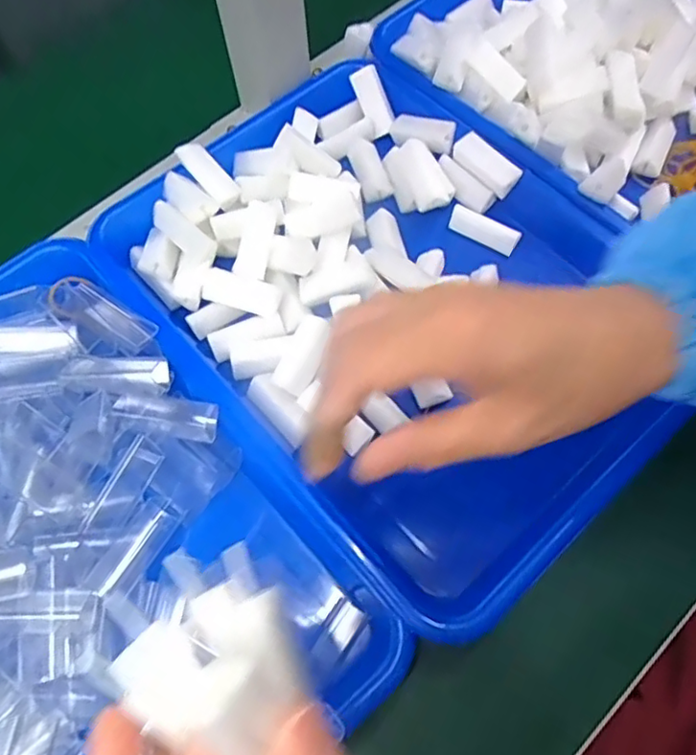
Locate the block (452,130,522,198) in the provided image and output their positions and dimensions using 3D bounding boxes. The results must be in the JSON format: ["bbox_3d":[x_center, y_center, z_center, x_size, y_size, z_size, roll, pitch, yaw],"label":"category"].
[{"bbox_3d":[0.091,-0.141,0.390,0.017,0.012,0.046,-40,71,-15],"label":"block"}]

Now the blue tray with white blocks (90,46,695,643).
[{"bbox_3d":[0.029,-0.056,0.369,0.249,0.043,0.339,-39,71,-14],"label":"blue tray with white blocks"}]

